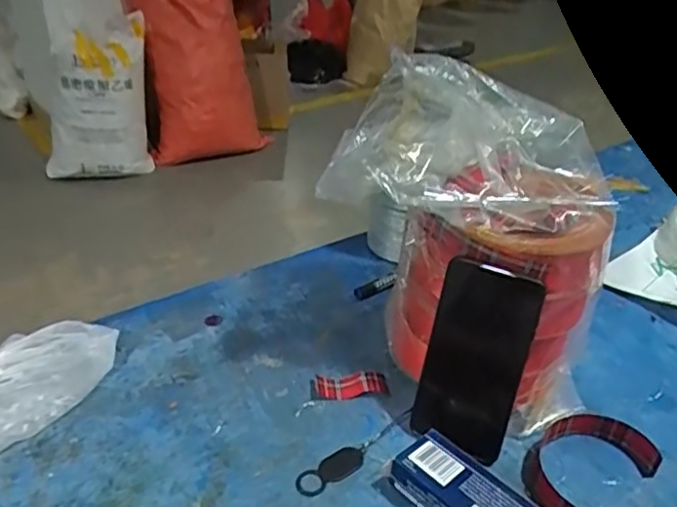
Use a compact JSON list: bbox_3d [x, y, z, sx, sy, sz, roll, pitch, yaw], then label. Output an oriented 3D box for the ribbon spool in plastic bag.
[{"bbox_3d":[0.130,-0.020,0.580,0.216,0.271,0.207,14,35,19],"label":"ribbon spool in plastic bag"}]

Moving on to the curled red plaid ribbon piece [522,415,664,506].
[{"bbox_3d":[0.202,0.176,0.510,0.095,0.023,0.113,18,37,25],"label":"curled red plaid ribbon piece"}]

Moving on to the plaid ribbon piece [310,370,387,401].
[{"bbox_3d":[0.010,0.124,0.594,0.071,0.005,0.030,-2,33,-5],"label":"plaid ribbon piece"}]

